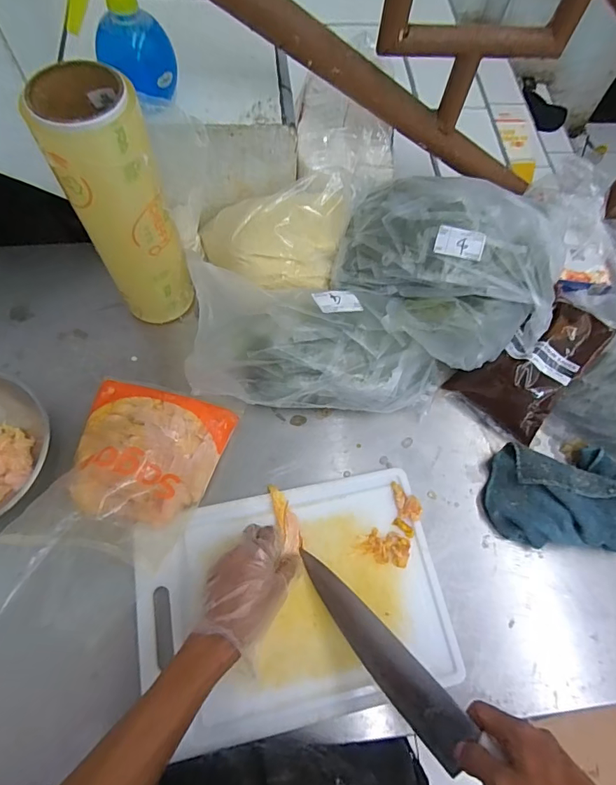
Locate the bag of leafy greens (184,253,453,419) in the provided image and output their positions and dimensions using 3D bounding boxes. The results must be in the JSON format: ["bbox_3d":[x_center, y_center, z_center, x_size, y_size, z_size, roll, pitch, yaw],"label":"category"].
[{"bbox_3d":[0.023,-0.058,0.588,0.347,0.134,0.149,4,67,-2],"label":"bag of leafy greens"}]

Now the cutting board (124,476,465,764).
[{"bbox_3d":[-0.019,0.240,0.516,0.349,0.018,0.246,-10,68,-6],"label":"cutting board"}]

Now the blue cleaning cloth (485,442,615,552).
[{"bbox_3d":[0.326,0.132,0.566,0.187,0.057,0.126,3,67,-2],"label":"blue cleaning cloth"}]

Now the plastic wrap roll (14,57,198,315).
[{"bbox_3d":[-0.212,-0.208,0.537,0.095,0.316,0.100,1,67,-3],"label":"plastic wrap roll"}]

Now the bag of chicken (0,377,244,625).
[{"bbox_3d":[-0.225,0.125,0.527,0.184,0.074,0.303,17,67,4],"label":"bag of chicken"}]

